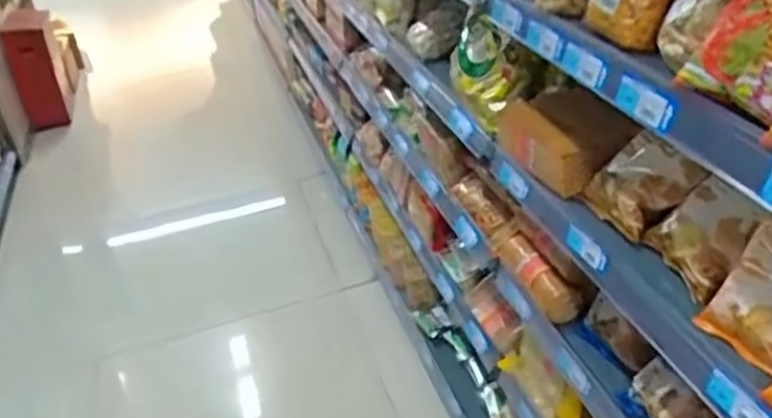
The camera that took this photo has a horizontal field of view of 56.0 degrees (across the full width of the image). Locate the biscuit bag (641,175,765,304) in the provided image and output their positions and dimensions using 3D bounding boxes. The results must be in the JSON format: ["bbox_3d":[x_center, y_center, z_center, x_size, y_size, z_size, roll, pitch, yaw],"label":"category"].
[{"bbox_3d":[0.389,0.029,0.898,0.066,0.112,0.131,-7,33,-4],"label":"biscuit bag"}]

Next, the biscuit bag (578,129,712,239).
[{"bbox_3d":[0.351,-0.035,0.997,0.083,0.114,0.130,-17,34,-18],"label":"biscuit bag"}]

